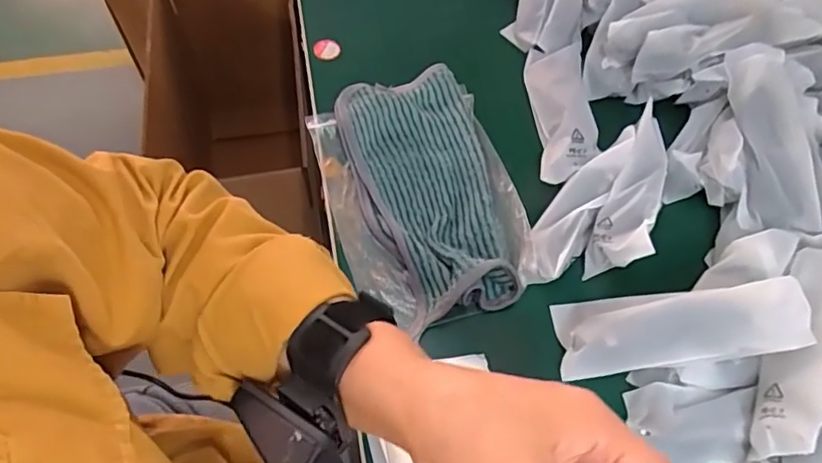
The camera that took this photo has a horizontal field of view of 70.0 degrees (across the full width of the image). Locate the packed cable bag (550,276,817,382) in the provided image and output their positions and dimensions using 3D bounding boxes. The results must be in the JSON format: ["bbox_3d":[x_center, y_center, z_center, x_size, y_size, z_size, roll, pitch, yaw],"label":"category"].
[{"bbox_3d":[0.180,0.065,0.399,0.155,0.021,0.055,-10,60,13],"label":"packed cable bag"}]

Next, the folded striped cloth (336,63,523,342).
[{"bbox_3d":[0.013,-0.034,0.465,0.105,0.032,0.214,-12,62,-9],"label":"folded striped cloth"}]

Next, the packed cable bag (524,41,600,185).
[{"bbox_3d":[0.131,-0.106,0.505,0.051,0.031,0.148,0,61,-2],"label":"packed cable bag"}]

